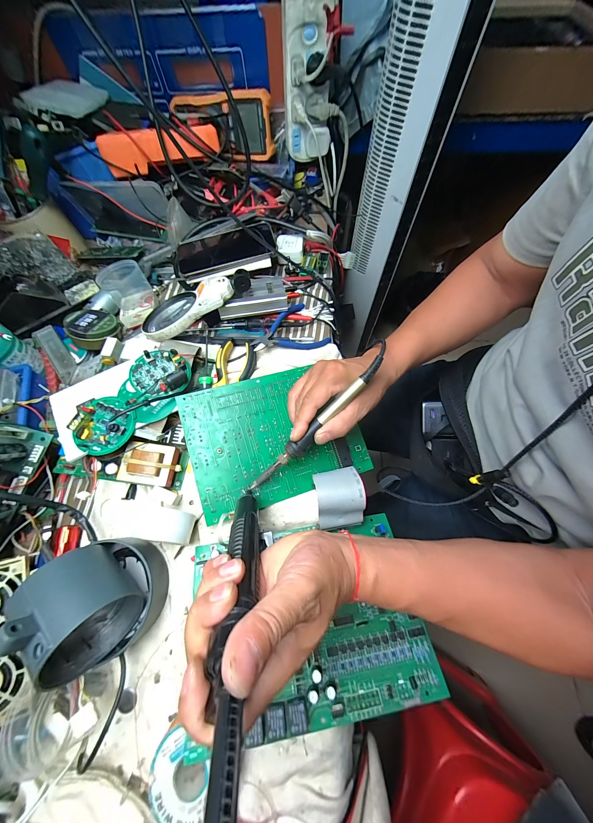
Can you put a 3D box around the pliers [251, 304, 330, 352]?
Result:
[{"bbox_3d":[-0.011,-0.113,0.393,0.109,0.023,0.076,-38,72,-13],"label":"pliers"}]

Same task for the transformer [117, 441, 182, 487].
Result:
[{"bbox_3d":[-0.180,0.066,0.329,0.062,0.044,0.048,3,68,2],"label":"transformer"}]

